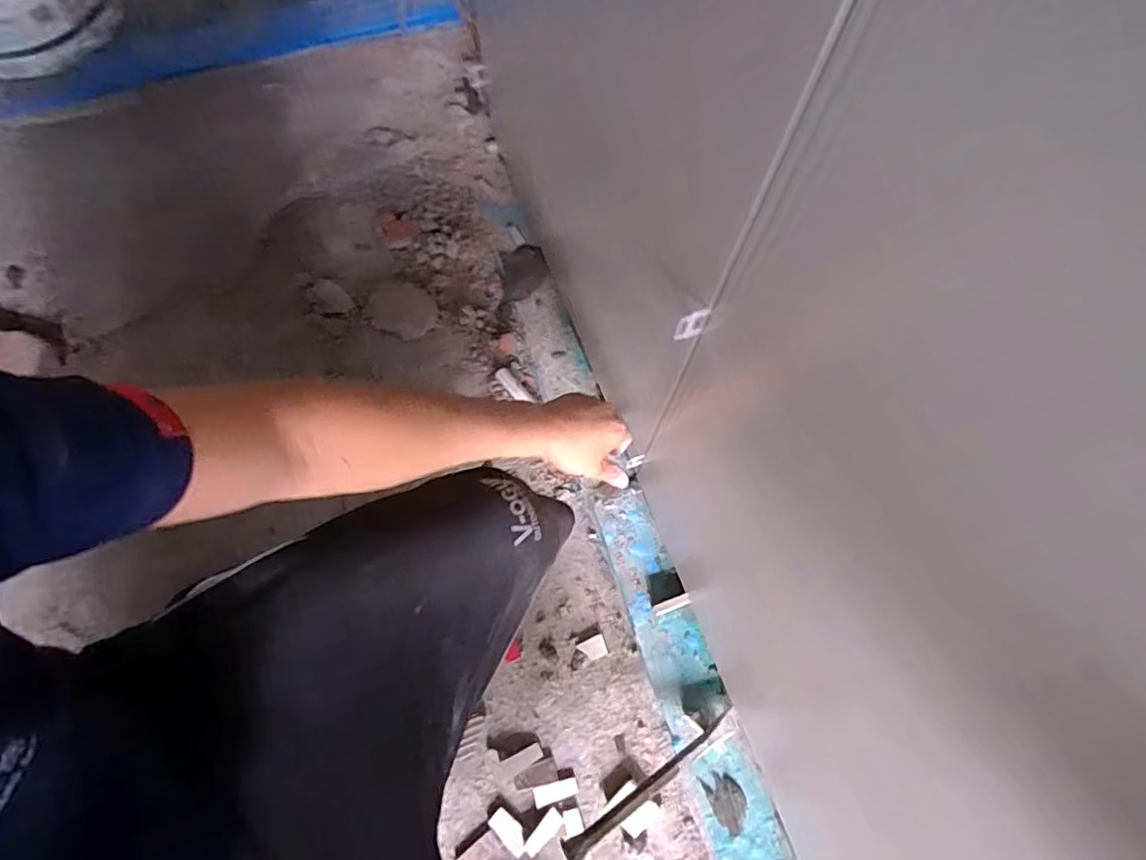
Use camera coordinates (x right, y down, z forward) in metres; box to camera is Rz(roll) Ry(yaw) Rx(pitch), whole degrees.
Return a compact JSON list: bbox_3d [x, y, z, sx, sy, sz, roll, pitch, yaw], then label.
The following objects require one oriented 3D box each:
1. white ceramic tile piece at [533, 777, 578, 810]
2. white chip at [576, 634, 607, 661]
[{"bbox_3d":[-0.021,0.421,0.698,0.051,0.006,0.021,-17,72,-7],"label":"white ceramic tile piece"},{"bbox_3d":[0.025,0.275,0.752,0.034,0.004,0.026,-21,75,-9],"label":"white chip"}]

